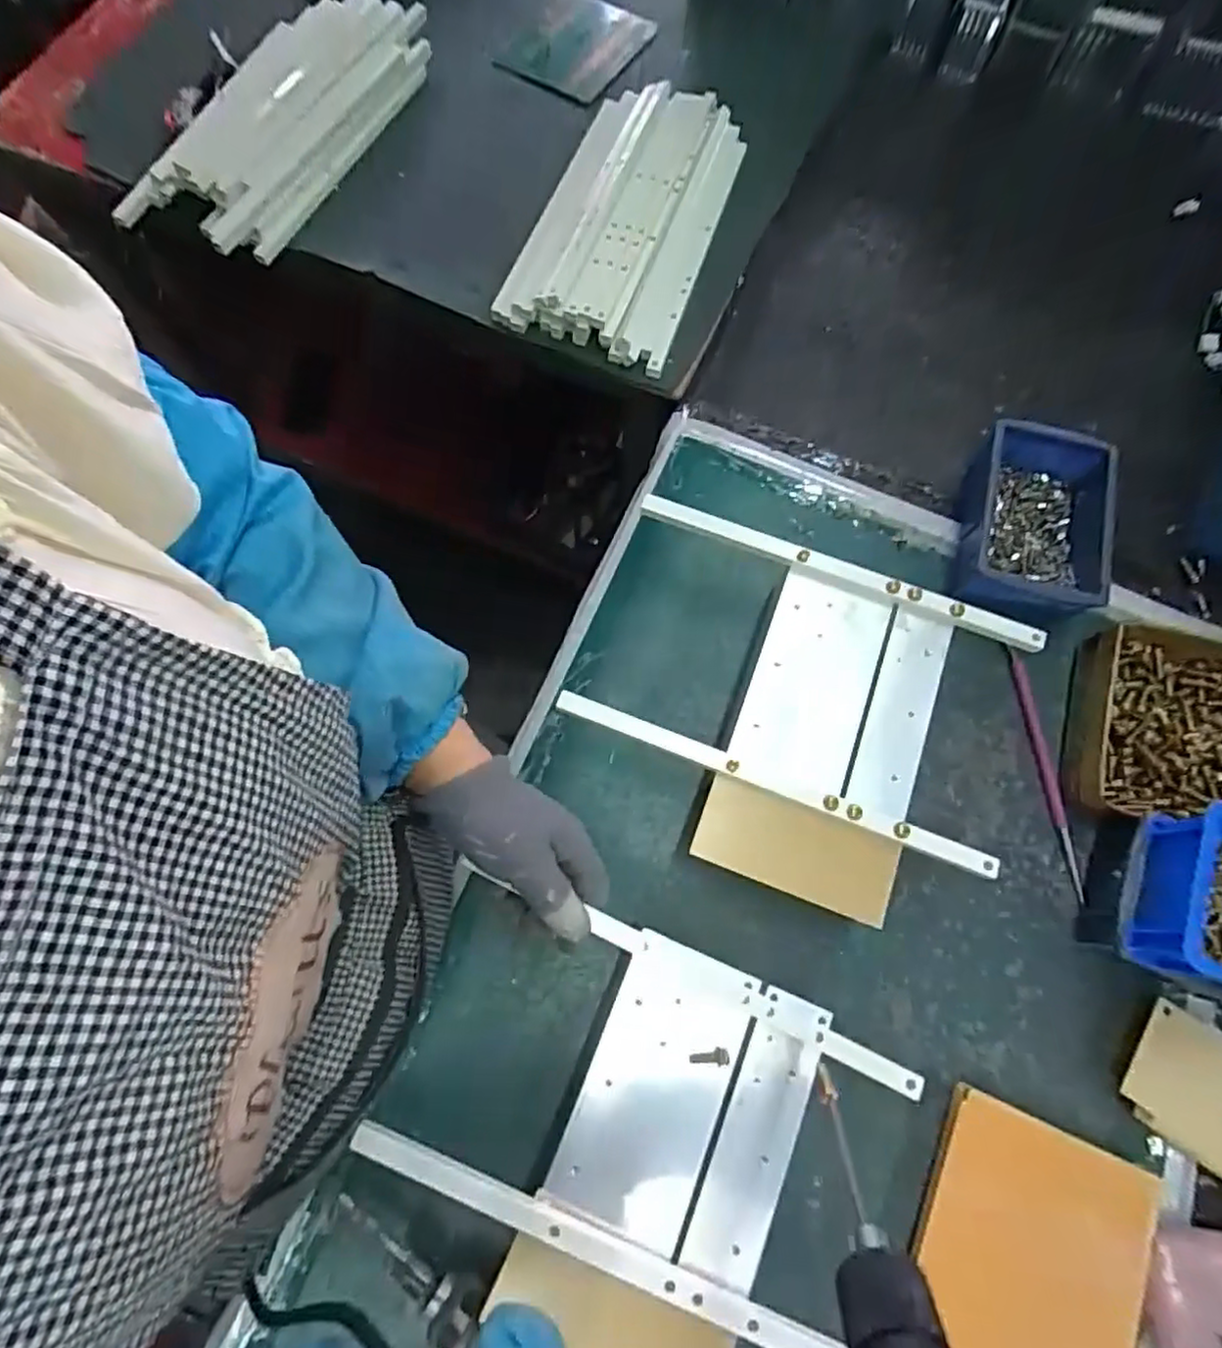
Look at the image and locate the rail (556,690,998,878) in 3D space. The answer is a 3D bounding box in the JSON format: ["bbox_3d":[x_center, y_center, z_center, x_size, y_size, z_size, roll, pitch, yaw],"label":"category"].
[{"bbox_3d":[0.101,0.068,0.427,0.284,0.014,0.015,20,74,7],"label":"rail"}]

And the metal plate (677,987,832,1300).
[{"bbox_3d":[0.083,0.255,0.376,0.041,0.008,0.145,22,76,3],"label":"metal plate"}]

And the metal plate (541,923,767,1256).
[{"bbox_3d":[0.026,0.233,0.385,0.076,0.008,0.147,22,77,9],"label":"metal plate"}]

